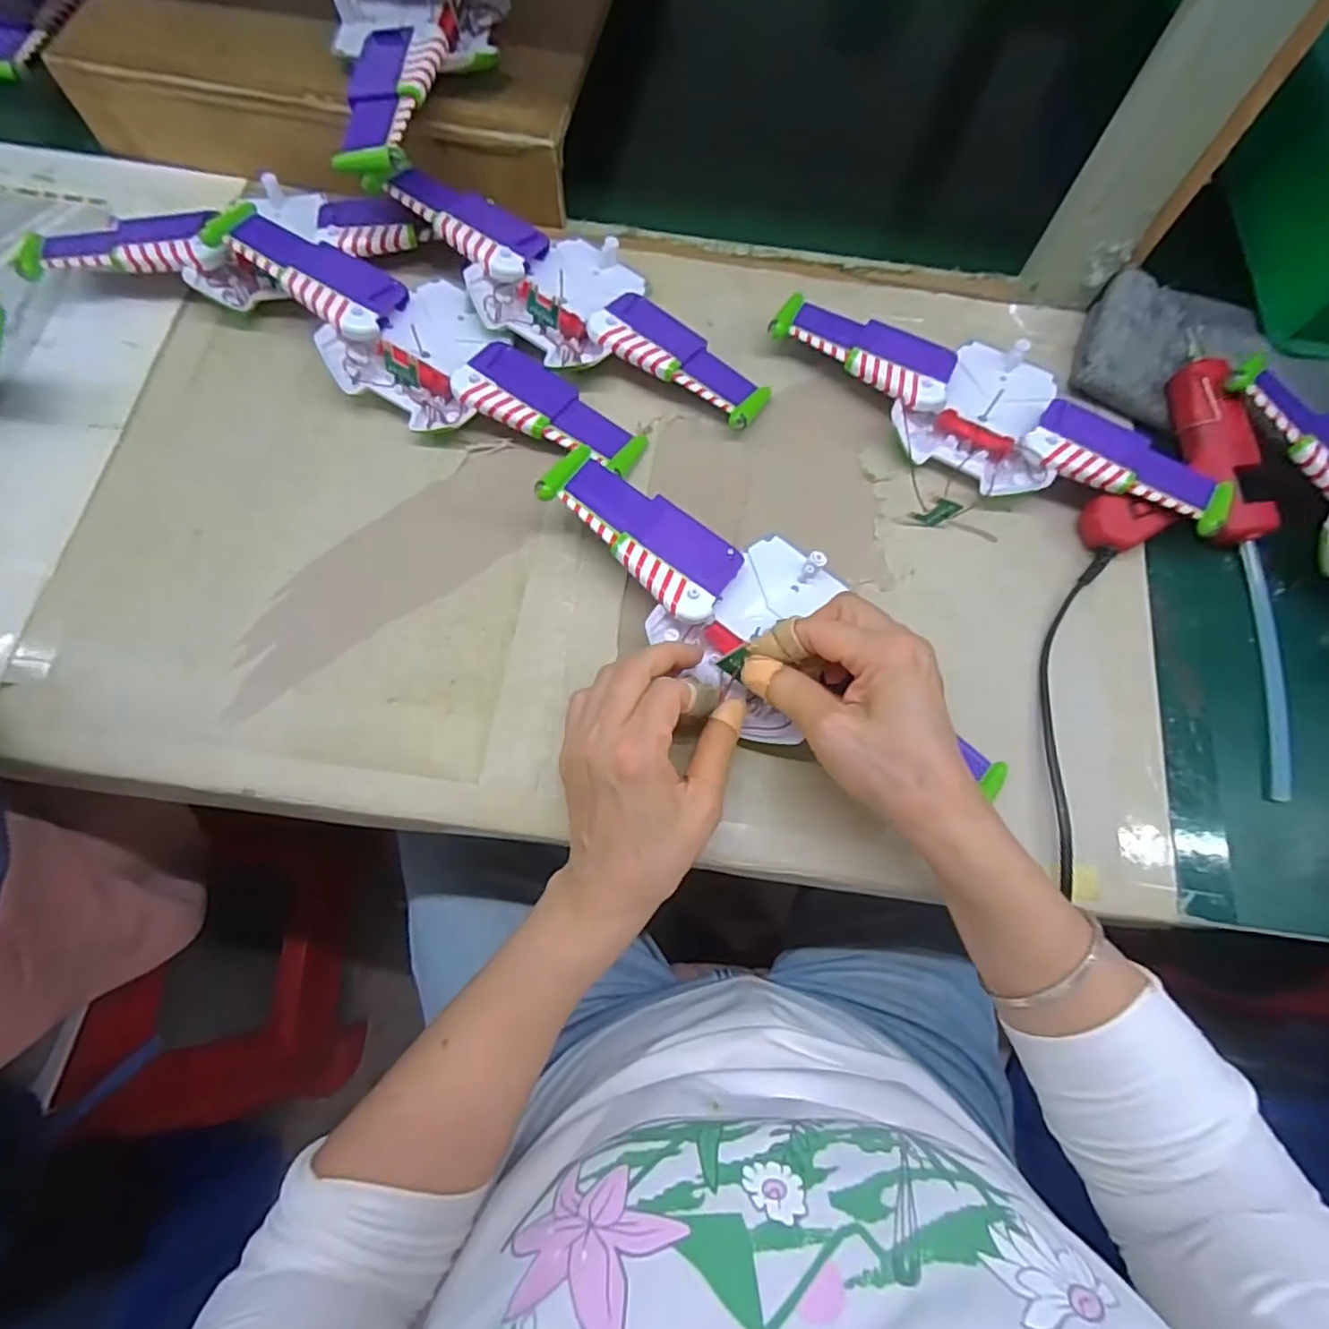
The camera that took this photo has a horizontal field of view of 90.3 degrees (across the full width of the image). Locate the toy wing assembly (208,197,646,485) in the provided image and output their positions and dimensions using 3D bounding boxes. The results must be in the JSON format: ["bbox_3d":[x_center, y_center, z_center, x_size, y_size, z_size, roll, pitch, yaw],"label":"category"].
[{"bbox_3d":[-0.155,-0.205,0.423,0.301,0.045,0.099,39,73,11],"label":"toy wing assembly"}]

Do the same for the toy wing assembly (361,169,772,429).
[{"bbox_3d":[-0.059,-0.246,0.439,0.283,0.044,0.097,34,73,9],"label":"toy wing assembly"}]

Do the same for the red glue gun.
[{"bbox_3d":[0.313,-0.124,0.416,0.119,0.042,0.118,-15,72,-7],"label":"red glue gun"}]

